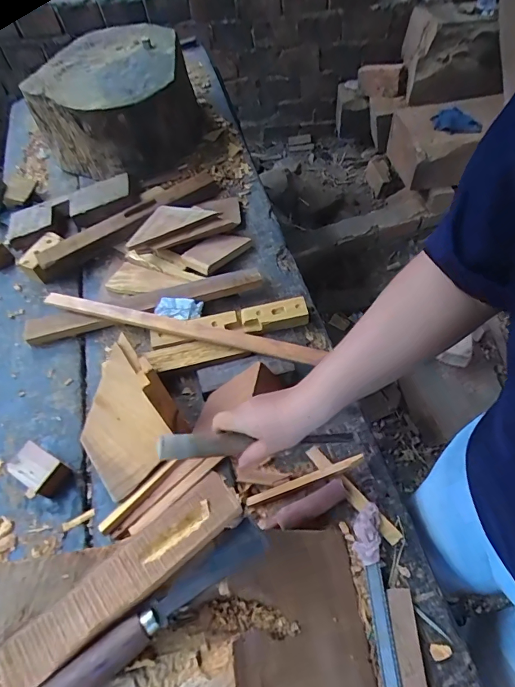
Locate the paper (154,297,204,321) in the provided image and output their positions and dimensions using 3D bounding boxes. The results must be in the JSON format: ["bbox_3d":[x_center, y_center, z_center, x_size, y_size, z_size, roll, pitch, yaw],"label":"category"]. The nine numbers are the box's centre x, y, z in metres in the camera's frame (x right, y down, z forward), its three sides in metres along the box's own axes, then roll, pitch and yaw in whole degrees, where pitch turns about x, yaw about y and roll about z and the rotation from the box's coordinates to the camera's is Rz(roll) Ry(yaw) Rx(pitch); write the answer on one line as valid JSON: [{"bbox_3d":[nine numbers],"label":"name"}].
[{"bbox_3d":[-0.148,-0.067,0.796,0.085,0.013,0.042,1,79,-2],"label":"paper"}]

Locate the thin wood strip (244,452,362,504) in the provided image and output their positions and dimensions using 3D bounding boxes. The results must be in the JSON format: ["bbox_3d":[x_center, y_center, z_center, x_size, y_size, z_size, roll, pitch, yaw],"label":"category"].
[{"bbox_3d":[0.067,0.197,0.607,0.177,0.010,0.014,-23,54,4],"label":"thin wood strip"}]

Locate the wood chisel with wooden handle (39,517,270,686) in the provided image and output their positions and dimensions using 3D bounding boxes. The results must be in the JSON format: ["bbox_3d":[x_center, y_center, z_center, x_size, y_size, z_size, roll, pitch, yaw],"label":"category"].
[{"bbox_3d":[-0.101,0.266,0.410,0.258,0.028,0.033,-35,60,-17],"label":"wood chisel with wooden handle"}]

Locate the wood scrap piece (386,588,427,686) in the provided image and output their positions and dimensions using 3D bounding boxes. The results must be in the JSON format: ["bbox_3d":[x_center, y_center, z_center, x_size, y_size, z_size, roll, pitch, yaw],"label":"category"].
[{"bbox_3d":[0.179,0.367,0.496,0.029,0.008,0.135,-4,56,3],"label":"wood scrap piece"}]

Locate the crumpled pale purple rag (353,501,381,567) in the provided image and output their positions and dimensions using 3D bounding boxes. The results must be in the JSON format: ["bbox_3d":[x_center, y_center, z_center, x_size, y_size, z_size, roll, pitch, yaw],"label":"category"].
[{"bbox_3d":[0.146,0.252,0.561,0.032,0.021,0.071,6,58,10],"label":"crumpled pale purple rag"}]

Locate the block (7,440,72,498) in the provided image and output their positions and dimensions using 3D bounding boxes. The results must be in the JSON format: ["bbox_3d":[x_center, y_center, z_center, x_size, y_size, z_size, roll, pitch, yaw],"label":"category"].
[{"bbox_3d":[-0.341,0.199,0.661,0.087,0.045,0.055,23,63,22],"label":"block"}]

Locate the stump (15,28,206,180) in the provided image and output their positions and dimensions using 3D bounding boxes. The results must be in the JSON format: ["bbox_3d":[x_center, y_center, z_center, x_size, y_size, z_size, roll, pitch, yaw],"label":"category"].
[{"bbox_3d":[-0.344,-0.596,1.039,0.392,0.236,0.312,-25,58,-10],"label":"stump"}]

